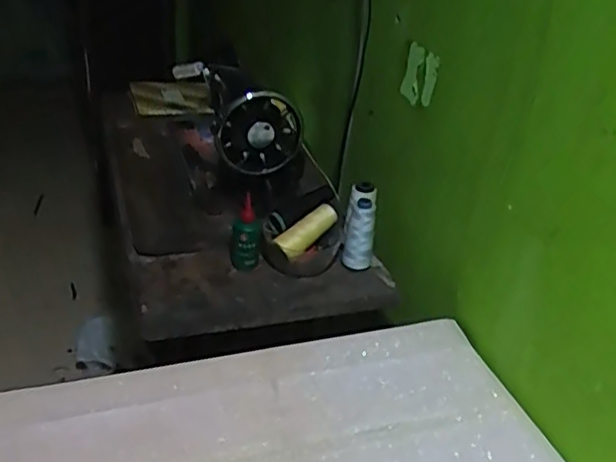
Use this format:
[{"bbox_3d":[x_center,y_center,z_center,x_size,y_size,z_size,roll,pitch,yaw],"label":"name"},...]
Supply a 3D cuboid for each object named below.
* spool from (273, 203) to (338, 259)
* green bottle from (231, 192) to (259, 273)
[{"bbox_3d":[0.002,-0.001,1.002,0.114,0.030,0.033,-38,49,-25],"label":"spool"},{"bbox_3d":[-0.093,0.006,0.974,0.044,0.110,0.037,2,30,-6],"label":"green bottle"}]

